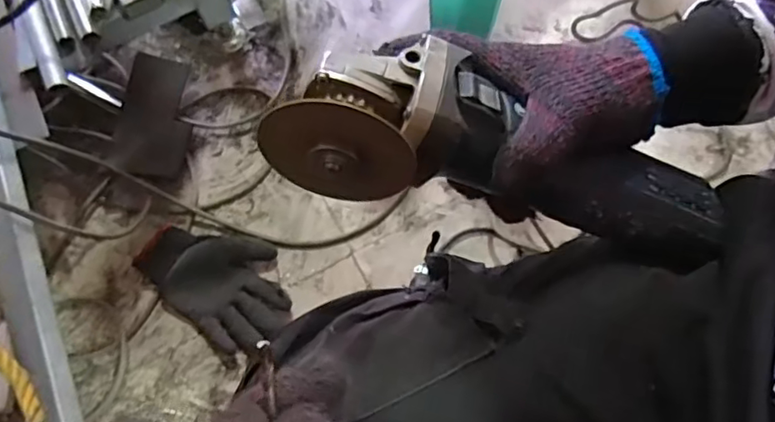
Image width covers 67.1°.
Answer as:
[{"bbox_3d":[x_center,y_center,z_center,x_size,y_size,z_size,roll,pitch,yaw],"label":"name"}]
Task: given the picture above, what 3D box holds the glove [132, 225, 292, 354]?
[{"bbox_3d":[-0.230,0.088,0.794,0.227,0.040,0.144,36,76,14],"label":"glove"}]

